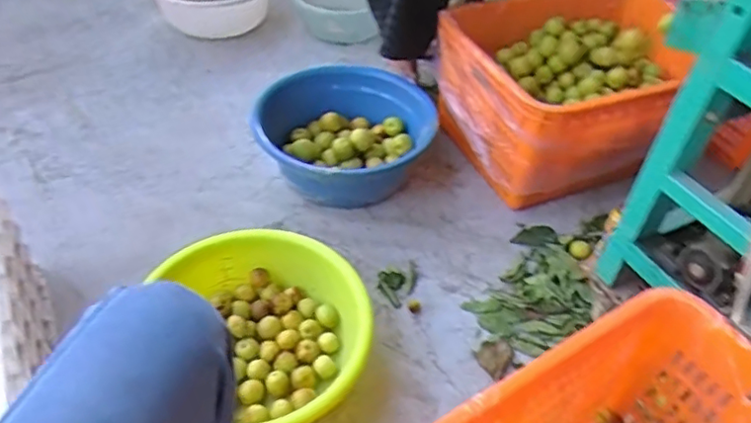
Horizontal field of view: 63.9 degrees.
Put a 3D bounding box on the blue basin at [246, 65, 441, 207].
[{"bbox_3d":[-0.048,-0.164,1.235,0.359,0.173,0.359,3,45,-3],"label":"blue basin"}]

